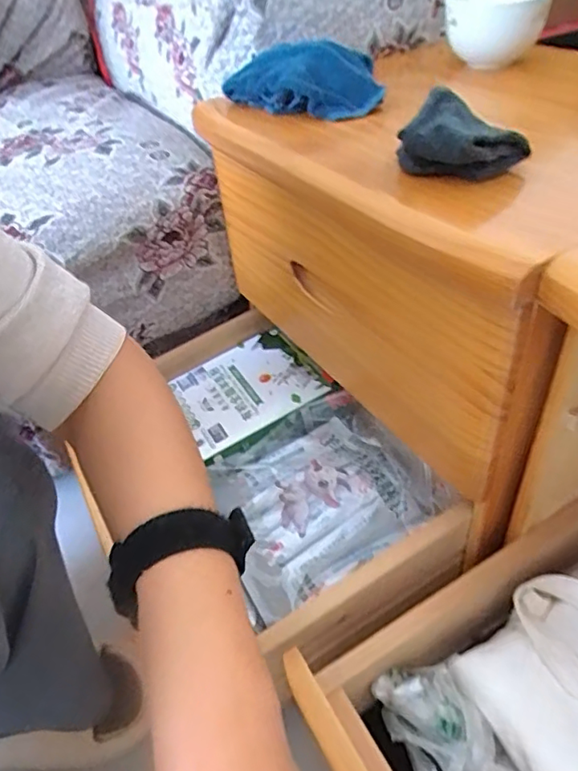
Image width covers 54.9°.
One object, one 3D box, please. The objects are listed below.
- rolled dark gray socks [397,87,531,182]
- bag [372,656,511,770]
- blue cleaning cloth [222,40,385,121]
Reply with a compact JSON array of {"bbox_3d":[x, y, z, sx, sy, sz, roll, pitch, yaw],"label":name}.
[{"bbox_3d":[0.115,-0.163,0.368,0.074,0.041,0.050,22,48,29],"label":"rolled dark gray socks"},{"bbox_3d":[0.103,0.229,0.369,0.060,0.034,0.095,-21,43,-15],"label":"bag"},{"bbox_3d":[0.017,-0.285,0.514,0.149,0.045,0.081,27,51,33],"label":"blue cleaning cloth"}]

